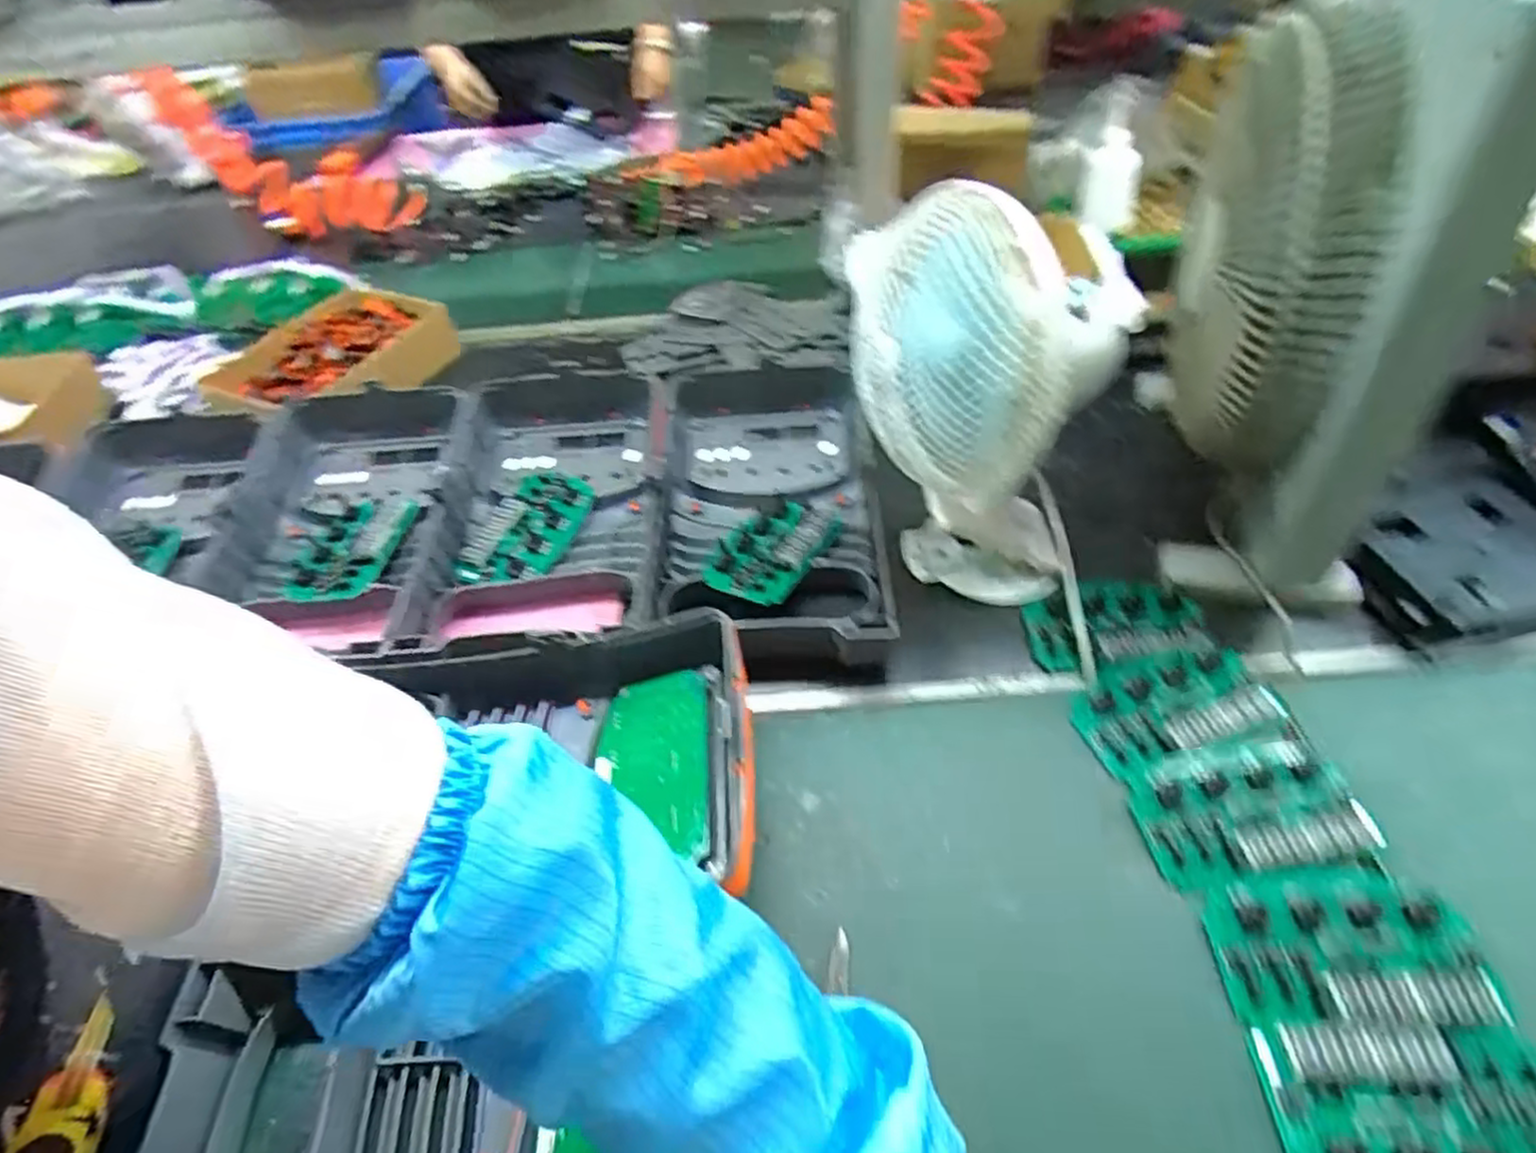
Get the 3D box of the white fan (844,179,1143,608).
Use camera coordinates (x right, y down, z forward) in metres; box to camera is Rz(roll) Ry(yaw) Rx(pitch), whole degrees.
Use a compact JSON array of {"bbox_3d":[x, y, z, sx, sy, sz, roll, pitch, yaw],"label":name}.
[{"bbox_3d":[0.159,-0.114,0.563,0.171,0.296,0.148,15,51,17],"label":"white fan"}]

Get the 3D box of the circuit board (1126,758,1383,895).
[{"bbox_3d":[0.320,0.159,0.479,0.139,0.012,0.075,-4,48,1],"label":"circuit board"}]

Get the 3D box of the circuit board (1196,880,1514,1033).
[{"bbox_3d":[0.336,0.217,0.425,0.139,0.010,0.077,-3,48,2],"label":"circuit board"}]

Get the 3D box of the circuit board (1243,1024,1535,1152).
[{"bbox_3d":[0.336,0.274,0.372,0.140,0.005,0.079,0,48,4],"label":"circuit board"}]

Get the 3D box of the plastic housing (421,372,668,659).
[{"bbox_3d":[-0.198,-0.069,0.693,0.204,0.096,0.280,-6,48,-1],"label":"plastic housing"}]

